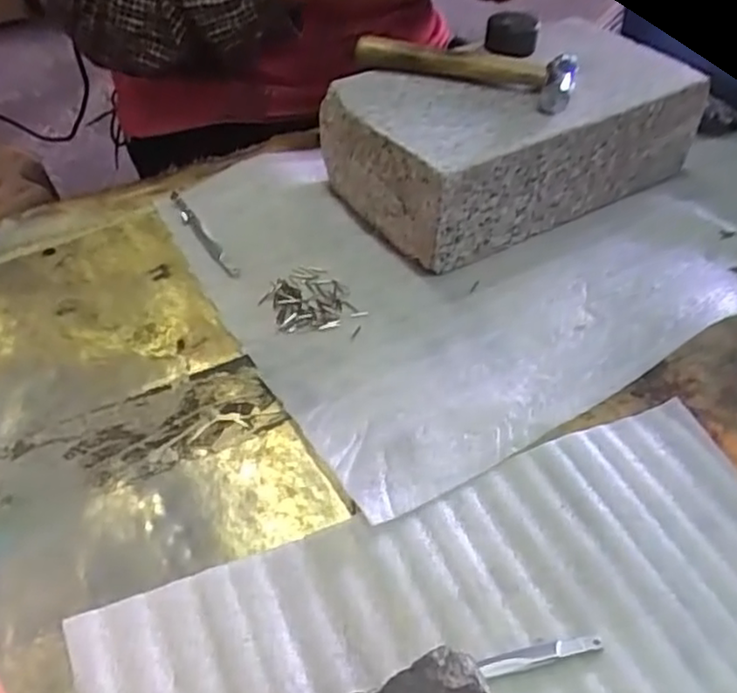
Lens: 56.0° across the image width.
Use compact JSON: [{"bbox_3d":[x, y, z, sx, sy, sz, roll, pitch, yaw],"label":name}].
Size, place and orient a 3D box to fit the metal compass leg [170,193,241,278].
[{"bbox_3d":[-0.115,-0.078,0.475,0.011,0.005,0.105,-24,50,-22],"label":"metal compass leg"}]

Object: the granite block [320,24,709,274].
[{"bbox_3d":[0.104,-0.156,0.502,0.245,0.079,0.139,-24,50,-22],"label":"granite block"}]

